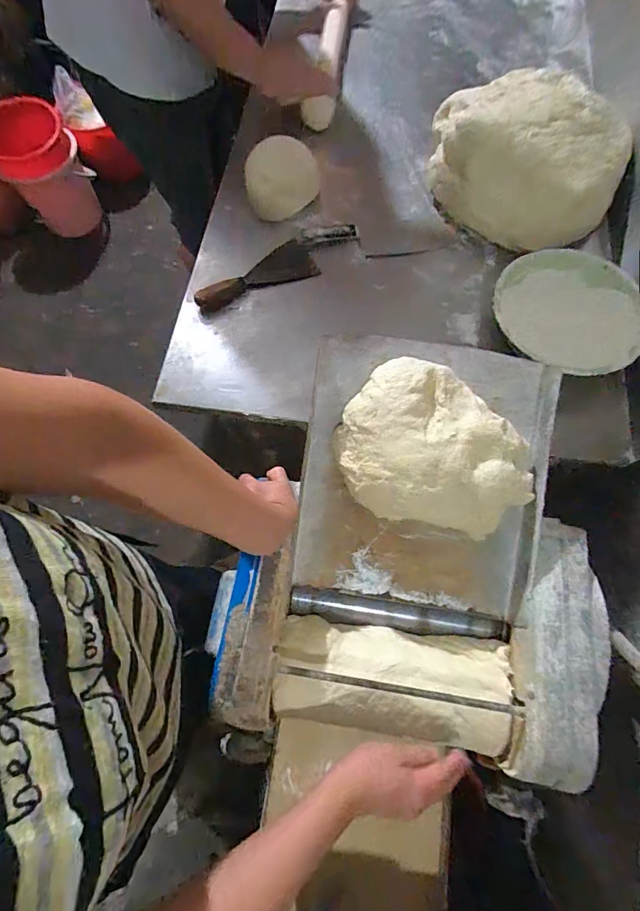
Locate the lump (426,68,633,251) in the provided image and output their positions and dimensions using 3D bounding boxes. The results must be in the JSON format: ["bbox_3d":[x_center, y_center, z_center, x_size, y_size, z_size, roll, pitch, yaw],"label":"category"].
[{"bbox_3d":[0.337,-0.509,0.715,0.333,0.123,0.264,35,74,15],"label":"lump"}]

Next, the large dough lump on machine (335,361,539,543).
[{"bbox_3d":[0.132,0.005,0.526,0.177,0.093,0.225,-42,73,-13],"label":"large dough lump on machine"}]

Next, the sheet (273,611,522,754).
[{"bbox_3d":[0.090,0.286,0.531,0.281,0.058,0.126,6,69,5],"label":"sheet"}]

